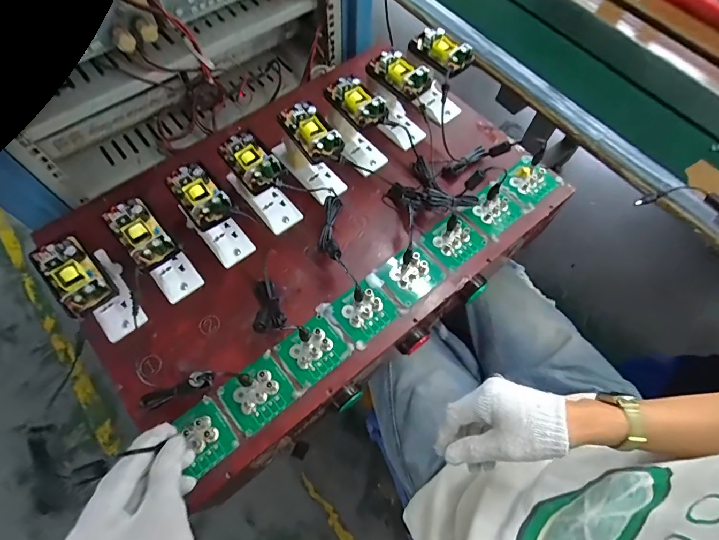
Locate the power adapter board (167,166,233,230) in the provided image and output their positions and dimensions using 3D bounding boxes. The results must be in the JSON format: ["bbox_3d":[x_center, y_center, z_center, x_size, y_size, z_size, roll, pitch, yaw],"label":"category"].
[{"bbox_3d":[-0.175,-0.083,0.442,0.043,0.020,0.083,-37,71,-16],"label":"power adapter board"}]

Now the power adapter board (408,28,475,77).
[{"bbox_3d":[0.109,-0.298,0.552,0.047,0.033,0.084,-41,72,-17],"label":"power adapter board"}]

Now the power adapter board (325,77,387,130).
[{"bbox_3d":[-0.005,-0.212,0.509,0.042,0.026,0.084,-36,71,-16],"label":"power adapter board"}]

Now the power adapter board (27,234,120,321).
[{"bbox_3d":[-0.283,0.004,0.401,0.045,0.025,0.080,-40,92,-23],"label":"power adapter board"}]

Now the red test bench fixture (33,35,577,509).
[{"bbox_3d":[-0.051,-0.089,0.512,0.610,0.128,0.405,-37,71,-16],"label":"red test bench fixture"}]

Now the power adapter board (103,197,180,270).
[{"bbox_3d":[-0.229,-0.040,0.423,0.041,0.025,0.074,-38,72,-16],"label":"power adapter board"}]

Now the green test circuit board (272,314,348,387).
[{"bbox_3d":[-0.053,0.088,0.454,0.066,0.015,0.059,-41,72,-17],"label":"green test circuit board"}]

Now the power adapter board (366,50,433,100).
[{"bbox_3d":[0.050,-0.257,0.526,0.039,0.026,0.084,-42,73,-18],"label":"power adapter board"}]

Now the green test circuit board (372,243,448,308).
[{"bbox_3d":[0.062,0.002,0.498,0.068,0.021,0.064,-39,72,-17],"label":"green test circuit board"}]

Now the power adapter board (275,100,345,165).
[{"bbox_3d":[-0.057,-0.167,0.487,0.048,0.025,0.090,-35,71,-15],"label":"power adapter board"}]

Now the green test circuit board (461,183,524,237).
[{"bbox_3d":[0.179,-0.081,0.539,0.071,0.012,0.057,-40,72,-17],"label":"green test circuit board"}]

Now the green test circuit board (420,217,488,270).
[{"bbox_3d":[0.122,-0.038,0.518,0.063,0.015,0.058,-41,72,-17],"label":"green test circuit board"}]

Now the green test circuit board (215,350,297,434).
[{"bbox_3d":[-0.110,0.130,0.435,0.069,0.007,0.057,-39,72,-17],"label":"green test circuit board"}]

